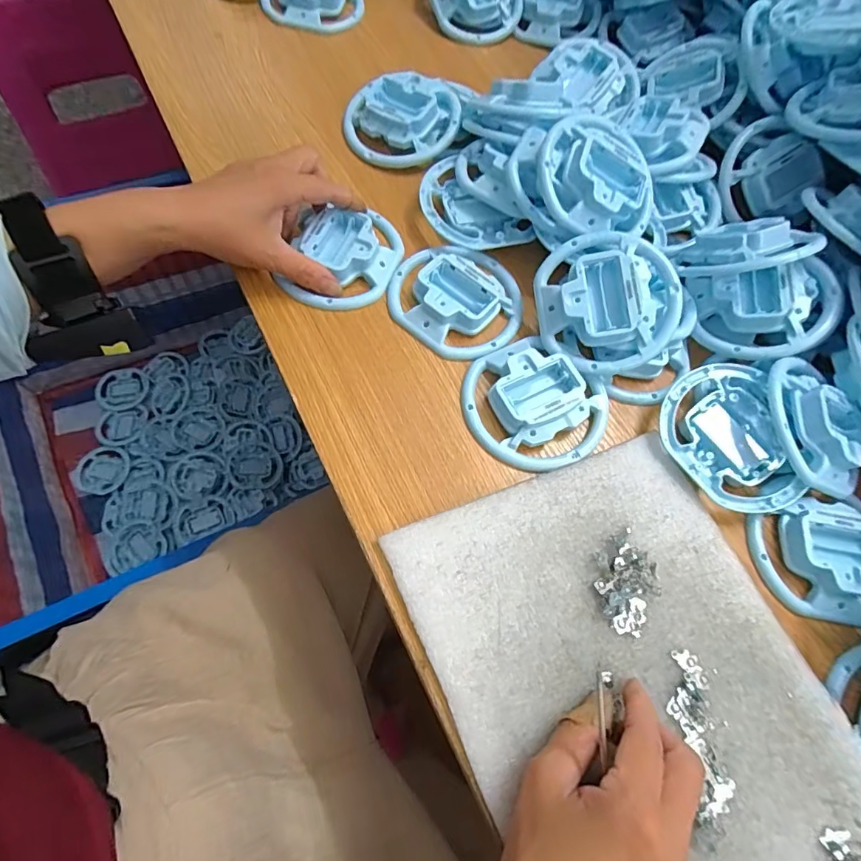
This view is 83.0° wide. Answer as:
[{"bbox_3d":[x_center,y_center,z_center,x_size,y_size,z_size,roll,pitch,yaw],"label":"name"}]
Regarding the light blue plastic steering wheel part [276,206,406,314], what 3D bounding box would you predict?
[{"bbox_3d":[-0.065,-0.138,0.376,0.078,0.023,0.096,12,69,4],"label":"light blue plastic steering wheel part"}]

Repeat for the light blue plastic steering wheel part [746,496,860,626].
[{"bbox_3d":[0.264,0.085,0.323,0.085,0.018,0.077,-13,70,-12],"label":"light blue plastic steering wheel part"}]

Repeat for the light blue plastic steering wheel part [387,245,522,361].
[{"bbox_3d":[0.022,-0.108,0.371,0.099,0.017,0.099,2,68,-6],"label":"light blue plastic steering wheel part"}]

